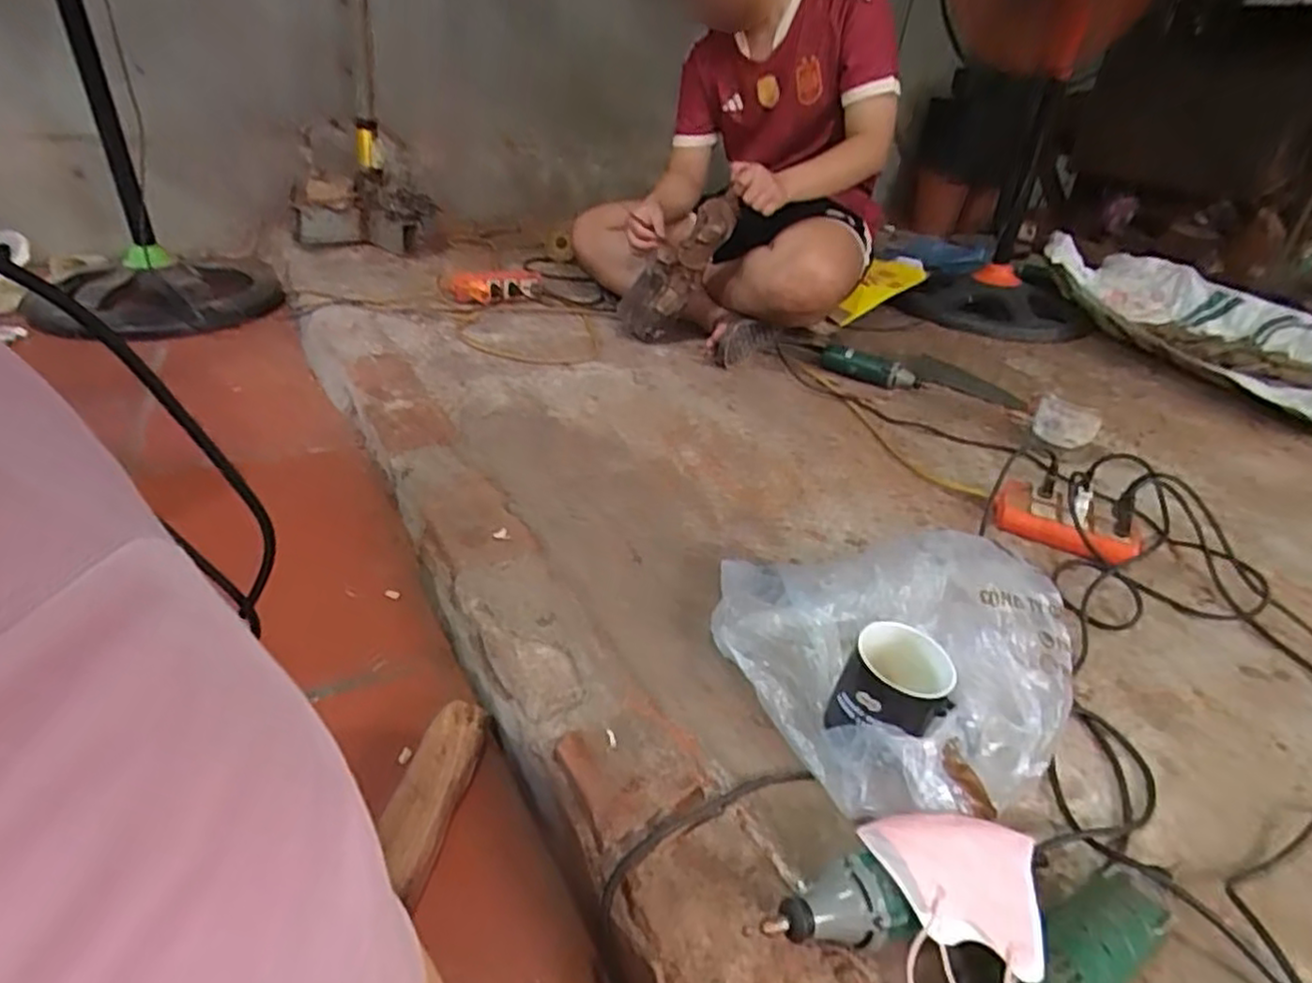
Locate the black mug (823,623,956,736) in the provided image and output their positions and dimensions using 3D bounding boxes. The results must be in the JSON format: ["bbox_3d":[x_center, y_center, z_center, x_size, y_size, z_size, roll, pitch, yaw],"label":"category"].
[{"bbox_3d":[0.200,0.171,0.595,0.082,0.081,0.084,3,32,-2],"label":"black mug"}]

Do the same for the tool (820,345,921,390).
[{"bbox_3d":[0.427,-0.247,1.407,0.202,0.052,0.060,14,33,16],"label":"tool"}]

